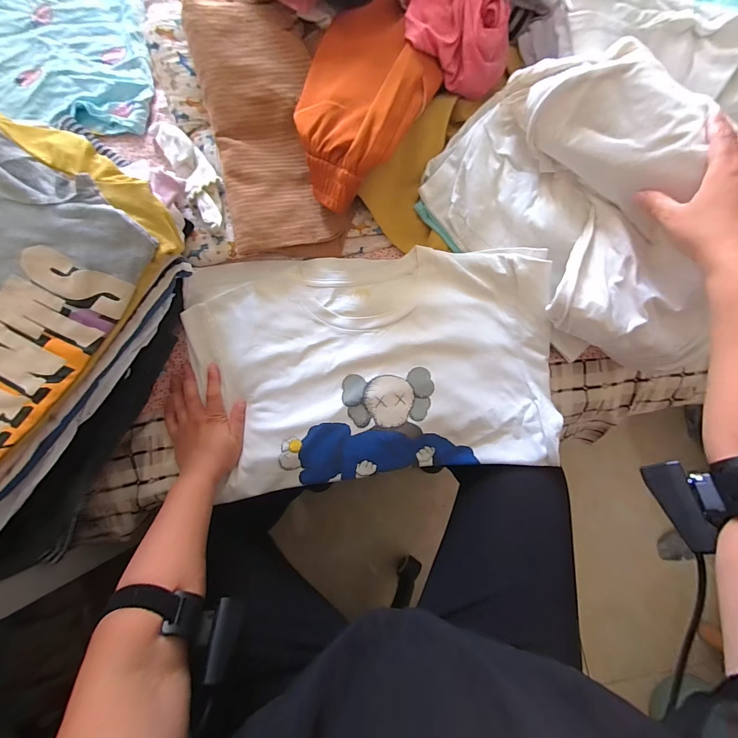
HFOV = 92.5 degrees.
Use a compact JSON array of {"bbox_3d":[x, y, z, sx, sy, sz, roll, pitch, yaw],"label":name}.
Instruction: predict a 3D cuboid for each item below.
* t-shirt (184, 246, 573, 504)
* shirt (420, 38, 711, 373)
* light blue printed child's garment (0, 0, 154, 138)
[{"bbox_3d":[0.007,-0.004,0.469,0.454,0.085,0.296,-7,83,-2],"label":"t-shirt"},{"bbox_3d":[0.251,-0.169,0.396,0.179,0.151,0.372,-41,85,-5],"label":"shirt"},{"bbox_3d":[-0.495,-0.516,0.514,0.329,0.027,0.394,-6,83,-1],"label":"light blue printed child's garment"}]

